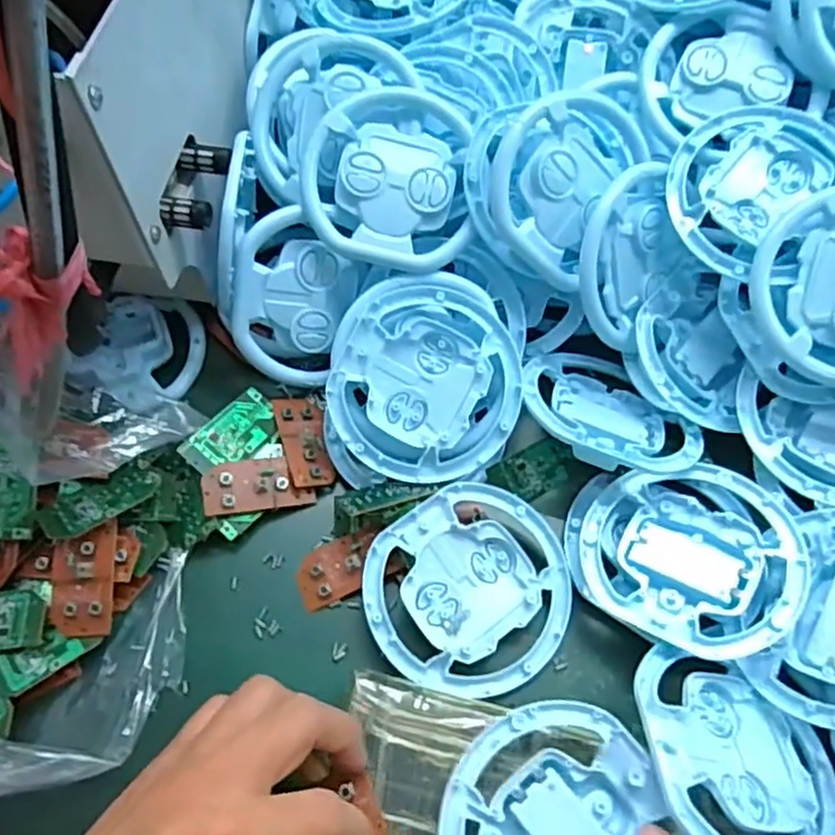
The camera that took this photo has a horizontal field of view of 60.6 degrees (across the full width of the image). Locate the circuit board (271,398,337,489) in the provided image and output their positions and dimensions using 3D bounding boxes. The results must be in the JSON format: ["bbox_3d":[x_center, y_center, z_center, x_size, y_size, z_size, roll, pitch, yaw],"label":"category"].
[{"bbox_3d":[-0.066,0.013,0.416,0.027,0.005,0.060,-6,57,-20],"label":"circuit board"}]

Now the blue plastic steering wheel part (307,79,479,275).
[{"bbox_3d":[-0.017,-0.136,0.404,0.091,0.020,0.101,1,88,-7],"label":"blue plastic steering wheel part"}]

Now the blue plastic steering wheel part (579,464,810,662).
[{"bbox_3d":[0.140,0.068,0.365,0.101,0.027,0.100,0,62,0],"label":"blue plastic steering wheel part"}]

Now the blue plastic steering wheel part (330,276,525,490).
[{"bbox_3d":[0.004,-0.023,0.396,0.104,0.013,0.115,9,86,3],"label":"blue plastic steering wheel part"}]

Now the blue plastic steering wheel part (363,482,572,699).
[{"bbox_3d":[0.027,0.089,0.369,0.102,0.021,0.098,0,62,0],"label":"blue plastic steering wheel part"}]

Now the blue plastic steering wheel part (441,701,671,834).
[{"bbox_3d":[0.058,0.175,0.297,0.092,0.018,0.099,0,62,0],"label":"blue plastic steering wheel part"}]

